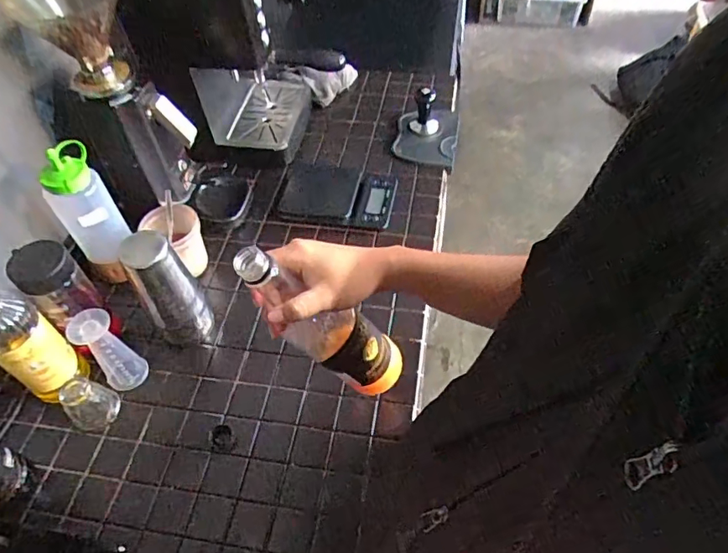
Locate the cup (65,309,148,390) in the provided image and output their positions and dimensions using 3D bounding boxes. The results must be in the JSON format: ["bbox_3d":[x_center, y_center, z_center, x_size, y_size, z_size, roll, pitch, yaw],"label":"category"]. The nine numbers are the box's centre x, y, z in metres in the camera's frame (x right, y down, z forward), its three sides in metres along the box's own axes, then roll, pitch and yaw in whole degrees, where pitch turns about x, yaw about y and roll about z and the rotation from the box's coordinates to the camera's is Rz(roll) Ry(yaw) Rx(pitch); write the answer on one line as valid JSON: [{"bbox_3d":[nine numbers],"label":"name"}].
[{"bbox_3d":[-0.337,0.099,0.679,0.050,0.126,0.050,-1,53,2],"label":"cup"}]

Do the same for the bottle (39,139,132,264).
[{"bbox_3d":[-0.405,-0.099,0.755,0.080,0.183,0.066,-34,57,-22],"label":"bottle"}]

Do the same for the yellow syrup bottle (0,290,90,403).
[{"bbox_3d":[-0.428,0.066,0.622,0.068,0.284,0.073,30,60,23],"label":"yellow syrup bottle"}]

